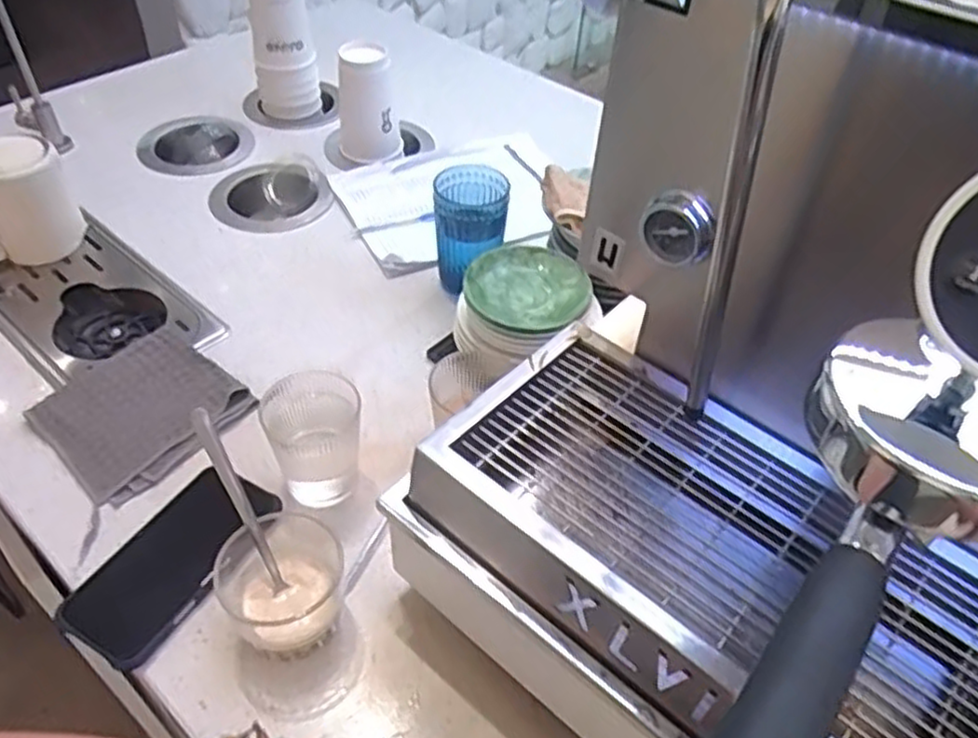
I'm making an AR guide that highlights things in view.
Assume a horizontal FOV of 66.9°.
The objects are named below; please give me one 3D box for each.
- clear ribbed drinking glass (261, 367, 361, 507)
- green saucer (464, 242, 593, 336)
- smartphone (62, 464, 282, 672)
[{"bbox_3d":[-0.144,0.060,0.619,0.076,0.095,0.069,-19,50,-21],"label":"clear ribbed drinking glass"},{"bbox_3d":[0.035,-0.077,0.701,0.109,0.019,0.113,2,46,-2],"label":"green saucer"},{"bbox_3d":[-0.246,0.148,0.579,0.090,0.020,0.163,14,46,29],"label":"smartphone"}]

